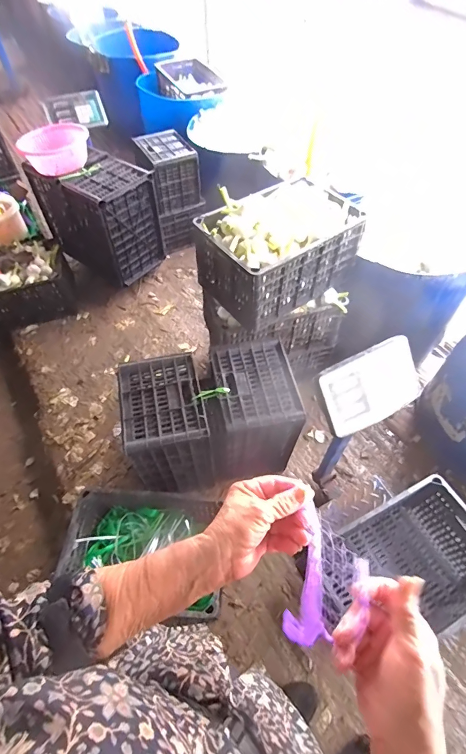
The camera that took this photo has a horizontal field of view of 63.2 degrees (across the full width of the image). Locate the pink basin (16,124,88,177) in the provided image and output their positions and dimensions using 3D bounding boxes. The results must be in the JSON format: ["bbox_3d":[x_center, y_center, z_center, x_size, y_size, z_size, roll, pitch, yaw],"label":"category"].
[{"bbox_3d":[-0.711,-0.910,1.501,0.271,0.097,0.236,37,66,23],"label":"pink basin"}]

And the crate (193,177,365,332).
[{"bbox_3d":[0.132,-0.387,1.157,0.413,0.267,0.293,-33,62,-17],"label":"crate"}]

